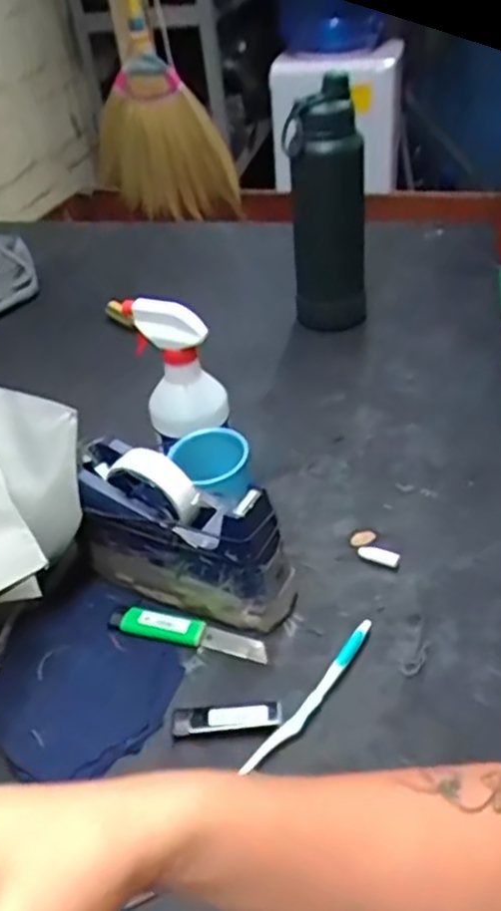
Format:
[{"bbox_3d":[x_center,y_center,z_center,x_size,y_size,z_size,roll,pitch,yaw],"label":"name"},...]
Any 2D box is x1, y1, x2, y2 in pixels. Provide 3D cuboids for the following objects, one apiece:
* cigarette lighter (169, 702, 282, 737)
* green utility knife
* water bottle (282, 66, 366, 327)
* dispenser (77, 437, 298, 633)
[{"bbox_3d":[-0.018,0.190,0.528,0.080,0.008,0.020,-5,38,2],"label":"cigarette lighter"},{"bbox_3d":[-0.052,0.145,0.596,0.132,0.011,0.025,7,40,17],"label":"green utility knife"},{"bbox_3d":[0.096,-0.283,0.872,0.089,0.289,0.094,1,39,9],"label":"water bottle"},{"bbox_3d":[-0.060,0.066,0.610,0.193,0.112,0.064,14,43,25],"label":"dispenser"}]

